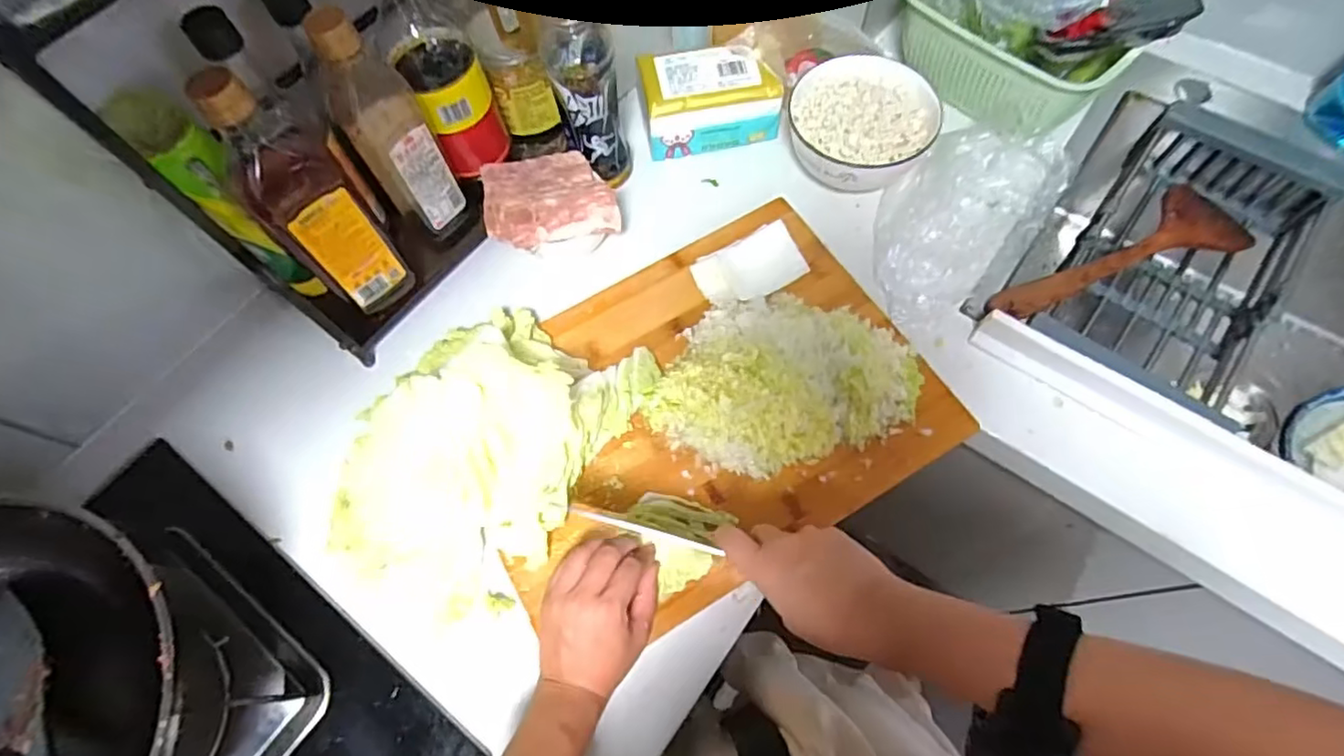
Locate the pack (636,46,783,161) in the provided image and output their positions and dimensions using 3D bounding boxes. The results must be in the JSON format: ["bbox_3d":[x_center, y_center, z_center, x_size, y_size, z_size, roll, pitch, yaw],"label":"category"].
[{"bbox_3d":[0.041,-0.301,0.690,0.140,0.077,0.074,-9,66,-1],"label":"pack"}]

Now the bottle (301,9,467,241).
[{"bbox_3d":[-0.245,-0.215,0.558,0.059,0.222,0.059,-29,68,-10],"label":"bottle"}]

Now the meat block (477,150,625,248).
[{"bbox_3d":[-0.119,-0.185,0.617,0.123,0.036,0.103,-9,66,-1],"label":"meat block"}]

